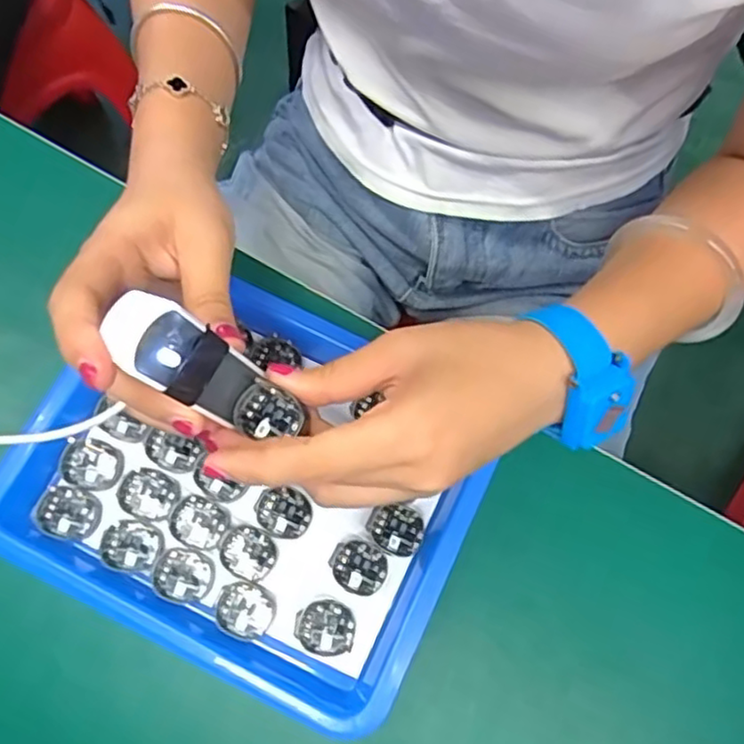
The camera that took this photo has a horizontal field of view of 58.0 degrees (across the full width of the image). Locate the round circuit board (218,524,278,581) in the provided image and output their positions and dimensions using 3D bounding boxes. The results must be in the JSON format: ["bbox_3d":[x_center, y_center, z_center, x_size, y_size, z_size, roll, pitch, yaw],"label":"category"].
[{"bbox_3d":[-0.062,0.089,0.333,0.027,0.004,0.024,22,80,4],"label":"round circuit board"}]

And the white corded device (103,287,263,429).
[{"bbox_3d":[-0.067,-0.002,0.247,0.022,0.067,0.027,8,71,21],"label":"white corded device"}]

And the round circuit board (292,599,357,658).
[{"bbox_3d":[-0.023,0.123,0.325,0.029,0.004,0.025,11,67,0],"label":"round circuit board"}]

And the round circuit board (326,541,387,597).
[{"bbox_3d":[-0.007,0.098,0.336,0.028,0.007,0.023,22,80,4],"label":"round circuit board"}]

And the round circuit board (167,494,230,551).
[{"bbox_3d":[-0.087,0.076,0.336,0.028,0.004,0.024,22,80,4],"label":"round circuit board"}]

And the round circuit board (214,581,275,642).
[{"bbox_3d":[-0.062,0.116,0.325,0.028,0.004,0.025,23,71,1],"label":"round circuit board"}]

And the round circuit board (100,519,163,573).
[{"bbox_3d":[-0.119,0.087,0.333,0.028,0.009,0.024,6,79,1],"label":"round circuit board"}]

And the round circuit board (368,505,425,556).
[{"bbox_3d":[0.012,0.080,0.340,0.027,0.004,0.024,-3,79,-1],"label":"round circuit board"}]

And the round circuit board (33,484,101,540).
[{"bbox_3d":[-0.152,0.070,0.335,0.029,0.005,0.025,17,79,3],"label":"round circuit board"}]

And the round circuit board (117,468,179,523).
[{"bbox_3d":[-0.113,0.062,0.339,0.029,0.004,0.024,21,80,4],"label":"round circuit board"}]

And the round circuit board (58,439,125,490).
[{"bbox_3d":[-0.143,0.047,0.341,0.029,0.004,0.024,21,80,4],"label":"round circuit board"}]

